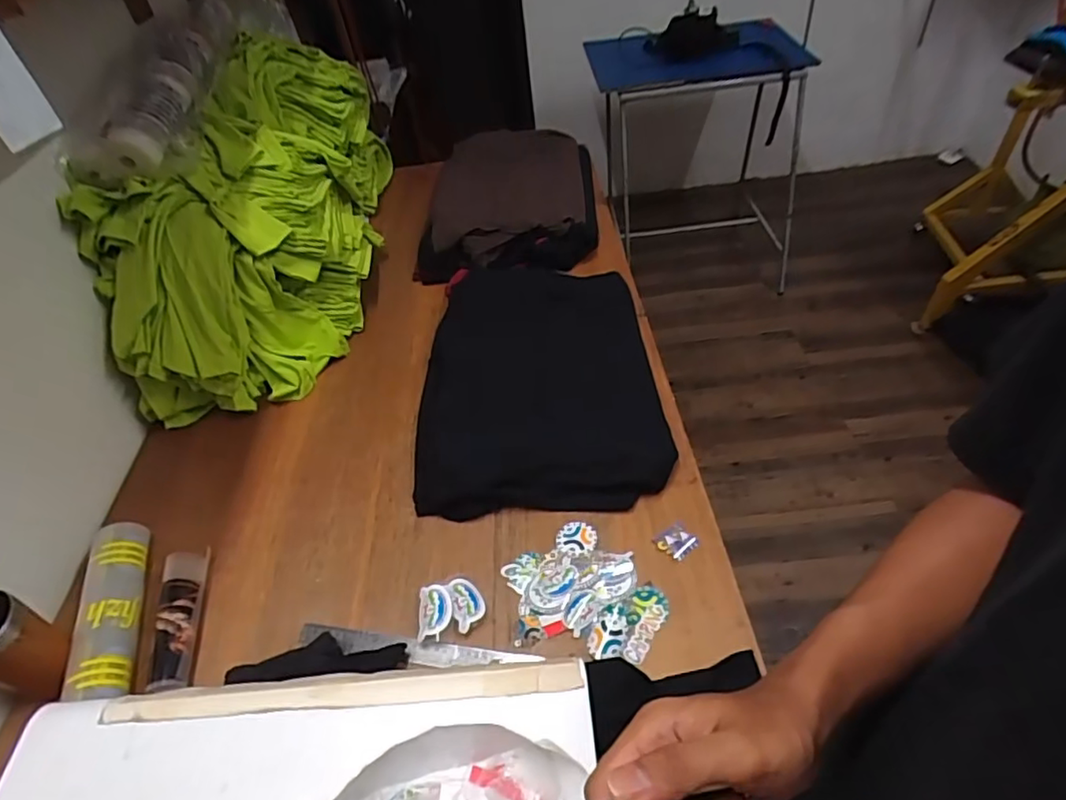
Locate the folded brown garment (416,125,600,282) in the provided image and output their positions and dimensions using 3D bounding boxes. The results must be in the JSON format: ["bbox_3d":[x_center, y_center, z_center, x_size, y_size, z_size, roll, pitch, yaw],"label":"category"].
[{"bbox_3d":[-0.049,-0.447,1.332,0.362,0.150,0.480,-1,45,6],"label":"folded brown garment"}]

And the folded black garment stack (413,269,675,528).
[{"bbox_3d":[0.008,-0.045,1.003,0.377,0.074,0.549,-6,45,1],"label":"folded black garment stack"}]

